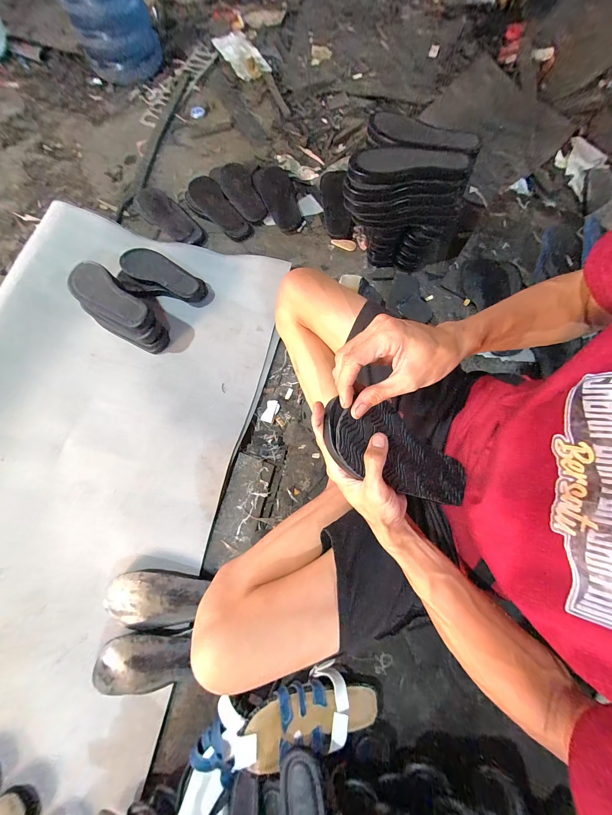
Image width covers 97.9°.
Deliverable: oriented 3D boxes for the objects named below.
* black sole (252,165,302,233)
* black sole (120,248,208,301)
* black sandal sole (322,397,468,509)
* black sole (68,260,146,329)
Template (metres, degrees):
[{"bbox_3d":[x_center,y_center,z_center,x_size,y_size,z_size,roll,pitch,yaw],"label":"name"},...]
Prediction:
[{"bbox_3d":[-0.084,-0.645,0.809,0.112,0.023,0.262,-17,74,-5],"label":"black sole"},{"bbox_3d":[-0.366,-0.350,0.692,0.230,0.026,0.086,25,69,1],"label":"black sole"},{"bbox_3d":[0.119,0.056,0.329,0.231,0.022,0.087,27,73,-22],"label":"black sandal sole"},{"bbox_3d":[-0.442,-0.253,0.595,0.224,0.015,0.087,33,77,9],"label":"black sole"}]

